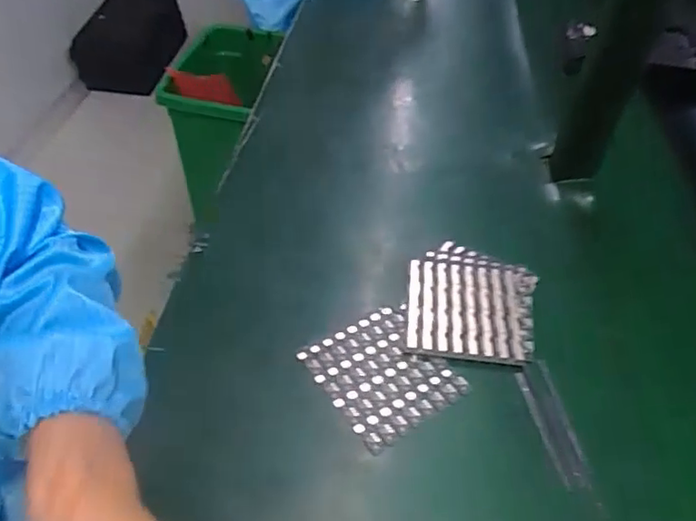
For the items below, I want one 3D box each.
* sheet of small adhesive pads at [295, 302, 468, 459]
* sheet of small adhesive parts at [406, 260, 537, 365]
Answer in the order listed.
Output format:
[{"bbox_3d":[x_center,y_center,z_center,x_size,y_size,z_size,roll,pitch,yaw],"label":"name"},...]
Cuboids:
[{"bbox_3d":[0.028,0.086,0.453,0.094,0.004,0.099,-24,51,-25],"label":"sheet of small adhesive pads"},{"bbox_3d":[0.106,0.042,0.503,0.108,0.011,0.107,6,46,3],"label":"sheet of small adhesive parts"}]

